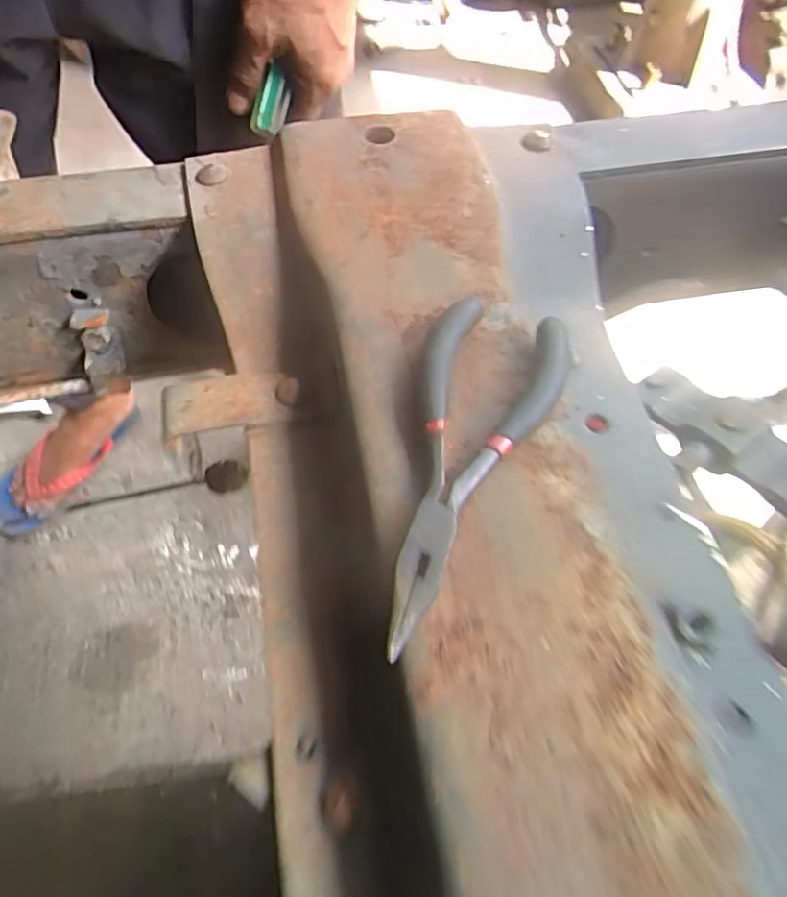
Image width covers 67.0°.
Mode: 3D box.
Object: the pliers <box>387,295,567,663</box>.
[{"bbox_3d":[0.021,0.003,0.182,0.042,0.011,0.120,17,61,11],"label":"pliers"}]

